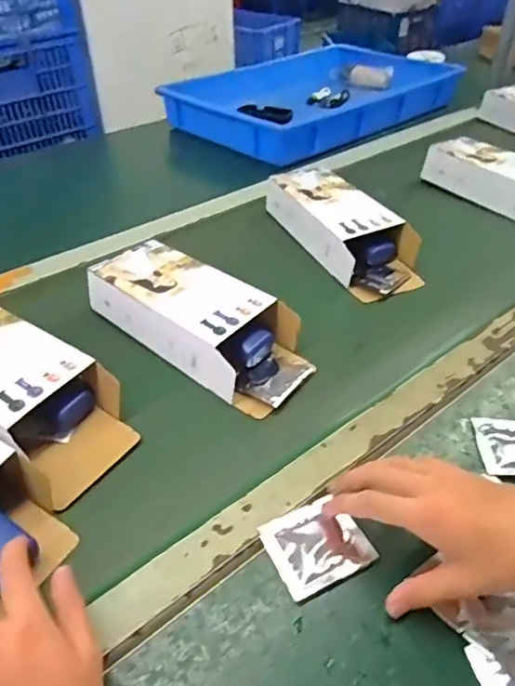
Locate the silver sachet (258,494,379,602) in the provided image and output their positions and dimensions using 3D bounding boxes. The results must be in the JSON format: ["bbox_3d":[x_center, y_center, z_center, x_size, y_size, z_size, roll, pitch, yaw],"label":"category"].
[{"bbox_3d":[0.045,0.151,0.411,0.070,0.008,0.061,-18,43,-23],"label":"silver sachet"}]

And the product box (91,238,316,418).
[{"bbox_3d":[-0.058,-0.024,0.582,0.247,0.064,0.106,29,46,28],"label":"product box"}]

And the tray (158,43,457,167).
[{"bbox_3d":[0.123,-0.513,1.125,0.564,0.082,0.403,-31,50,-34],"label":"tray"}]

